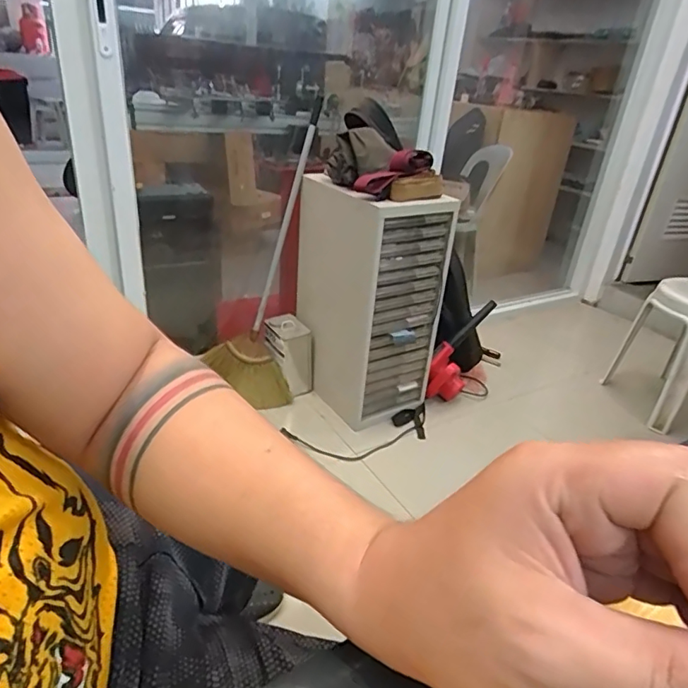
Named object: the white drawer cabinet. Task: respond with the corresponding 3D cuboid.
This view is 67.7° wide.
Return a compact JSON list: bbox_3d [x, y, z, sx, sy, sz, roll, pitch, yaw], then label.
[{"bbox_3d":[0.073,-0.156,1.645,0.302,0.673,0.419,-11,32,-29],"label":"white drawer cabinet"}]

